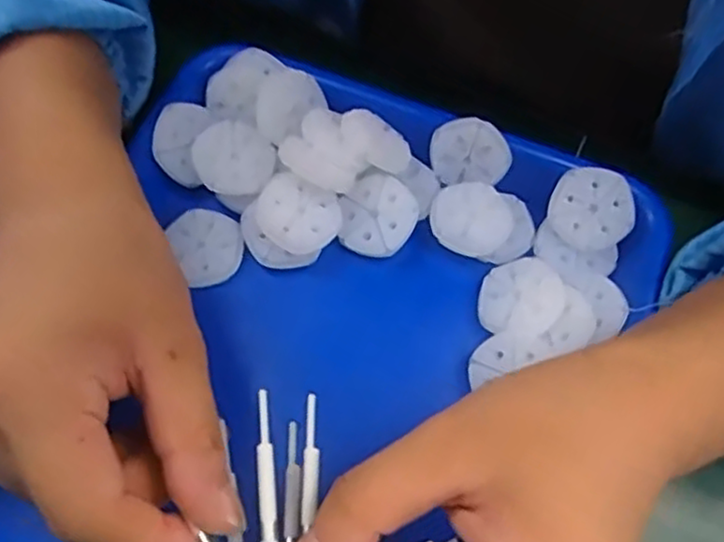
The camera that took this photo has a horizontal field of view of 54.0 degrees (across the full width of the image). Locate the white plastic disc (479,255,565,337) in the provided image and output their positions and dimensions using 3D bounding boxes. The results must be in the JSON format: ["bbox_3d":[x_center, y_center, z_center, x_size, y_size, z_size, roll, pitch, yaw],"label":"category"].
[{"bbox_3d":[0.069,0.012,0.315,0.037,0.006,0.037,-15,58,26],"label":"white plastic disc"}]

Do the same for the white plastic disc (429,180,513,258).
[{"bbox_3d":[0.051,-0.025,0.334,0.037,0.007,0.037,1,63,-2],"label":"white plastic disc"}]

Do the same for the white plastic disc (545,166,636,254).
[{"bbox_3d":[0.107,-0.028,0.331,0.038,0.005,0.037,0,94,6],"label":"white plastic disc"}]

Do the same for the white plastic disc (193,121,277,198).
[{"bbox_3d":[-0.061,-0.054,0.336,0.036,0.004,0.038,4,71,-11],"label":"white plastic disc"}]

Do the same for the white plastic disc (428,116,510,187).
[{"bbox_3d":[0.051,-0.057,0.339,0.037,0.032,0.006,6,34,23],"label":"white plastic disc"}]

